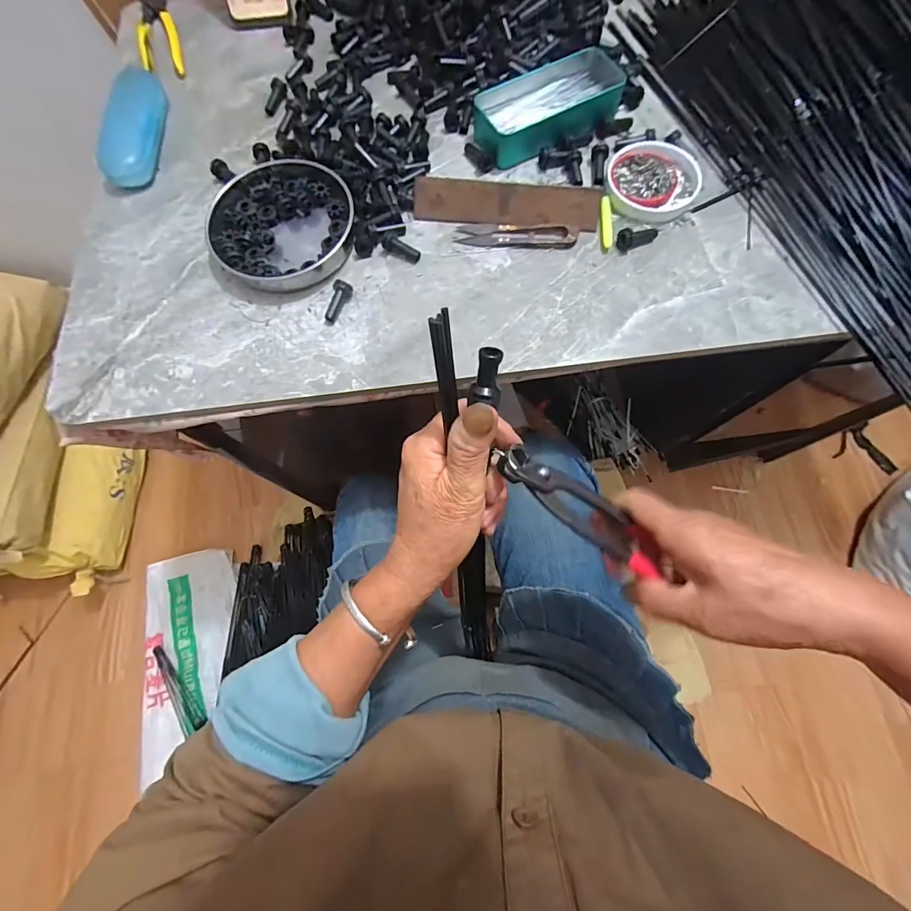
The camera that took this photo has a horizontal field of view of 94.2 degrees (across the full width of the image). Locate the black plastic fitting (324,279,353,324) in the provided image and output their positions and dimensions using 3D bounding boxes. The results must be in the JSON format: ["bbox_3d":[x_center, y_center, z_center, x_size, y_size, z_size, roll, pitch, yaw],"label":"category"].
[{"bbox_3d":[-0.110,-0.143,0.396,0.015,0.012,0.040,22,88,9],"label":"black plastic fitting"}]

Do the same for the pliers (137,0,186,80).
[{"bbox_3d":[-0.374,-0.531,0.531,0.045,0.011,0.182,-19,73,-4],"label":"pliers"}]

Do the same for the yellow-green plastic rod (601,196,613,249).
[{"bbox_3d":[0.148,-0.230,0.414,0.011,0.006,0.057,3,73,3],"label":"yellow-green plastic rod"}]

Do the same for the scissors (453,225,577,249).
[{"bbox_3d":[0.059,-0.217,0.415,0.116,0.009,0.024,5,73,4],"label":"scissors"}]

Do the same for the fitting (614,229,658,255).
[{"bbox_3d":[0.175,-0.211,0.407,0.042,0.015,0.019,-26,74,-6],"label":"fitting"}]

